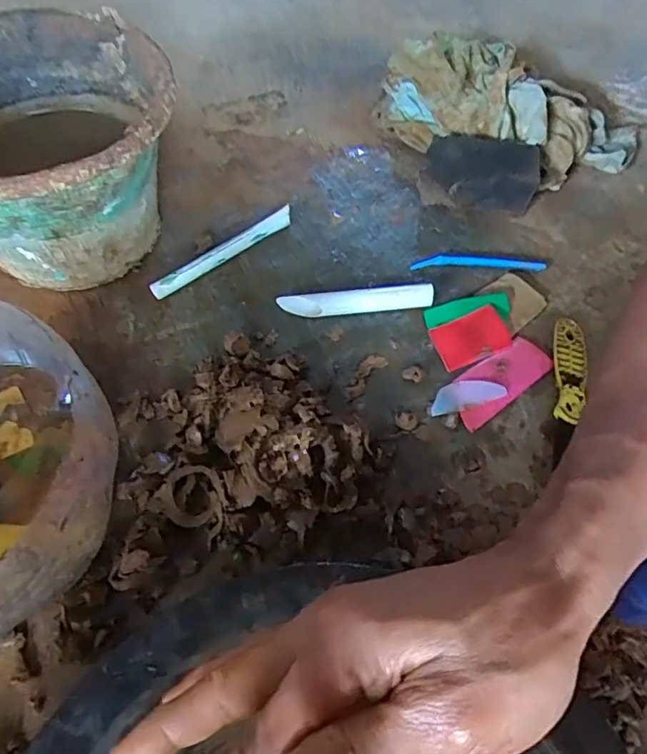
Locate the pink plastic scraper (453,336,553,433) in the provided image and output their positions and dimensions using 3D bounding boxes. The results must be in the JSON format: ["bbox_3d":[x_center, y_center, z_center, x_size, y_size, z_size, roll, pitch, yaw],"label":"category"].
[{"bbox_3d":[0.161,0.001,0.516,0.112,0.010,0.046,-33,64,-20],"label":"pink plastic scraper"}]

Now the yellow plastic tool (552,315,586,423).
[{"bbox_3d":[0.228,-0.007,0.518,0.031,0.017,0.112,11,58,6],"label":"yellow plastic tool"}]

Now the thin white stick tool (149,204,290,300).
[{"bbox_3d":[-0.103,-0.134,0.594,0.177,0.022,0.017,-37,66,-21],"label":"thin white stick tool"}]

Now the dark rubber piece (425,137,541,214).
[{"bbox_3d":[0.180,-0.232,0.639,0.125,0.054,0.078,16,59,9],"label":"dark rubber piece"}]

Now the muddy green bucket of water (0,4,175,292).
[{"bbox_3d":[-0.269,-0.208,0.551,0.239,0.175,0.275,-26,62,-16],"label":"muddy green bucket of water"}]

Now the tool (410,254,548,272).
[{"bbox_3d":[0.165,-0.121,0.593,0.140,0.009,0.021,2,58,0],"label":"tool"}]

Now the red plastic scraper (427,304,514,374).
[{"bbox_3d":[0.144,-0.039,0.541,0.078,0.005,0.046,-21,78,-15],"label":"red plastic scraper"}]

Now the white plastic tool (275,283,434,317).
[{"bbox_3d":[0.033,-0.075,0.557,0.150,0.024,0.018,-4,58,-4],"label":"white plastic tool"}]

